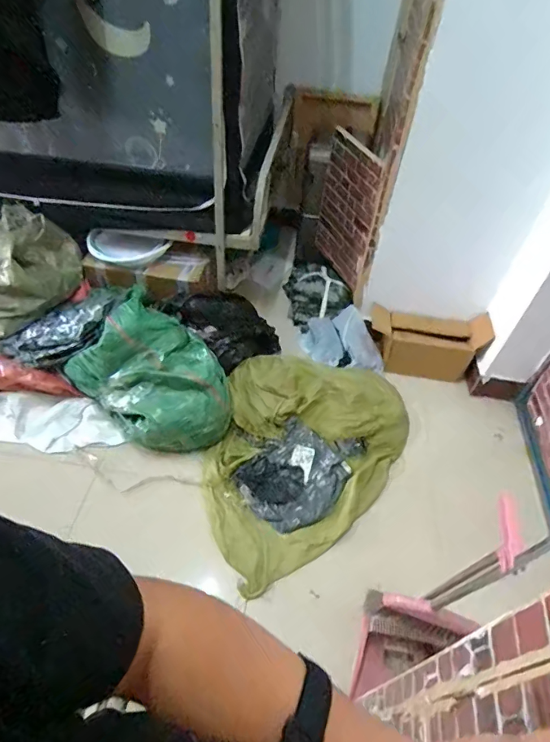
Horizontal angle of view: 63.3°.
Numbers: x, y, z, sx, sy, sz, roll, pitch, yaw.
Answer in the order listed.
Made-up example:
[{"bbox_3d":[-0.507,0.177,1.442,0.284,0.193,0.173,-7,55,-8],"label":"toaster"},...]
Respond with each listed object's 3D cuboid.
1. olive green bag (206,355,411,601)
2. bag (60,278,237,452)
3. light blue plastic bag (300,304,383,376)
[{"bbox_3d":[0.089,0.334,1.588,0.685,0.190,0.868,16,49,9],"label":"olive green bag"},{"bbox_3d":[-0.433,0.010,1.623,0.589,0.319,0.376,32,54,22],"label":"bag"},{"bbox_3d":[0.285,-0.123,1.969,0.254,0.164,0.350,-15,52,-17],"label":"light blue plastic bag"}]

